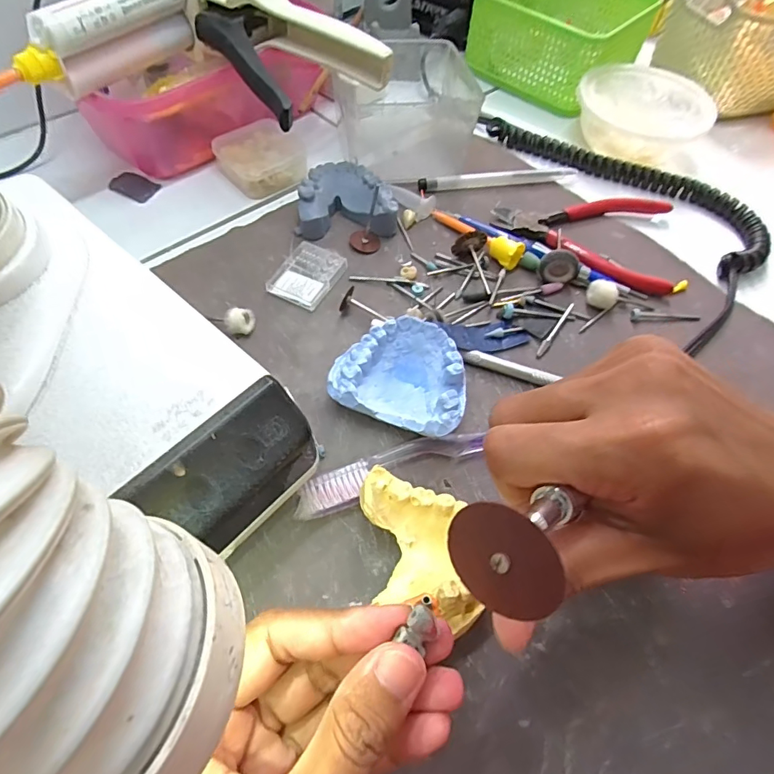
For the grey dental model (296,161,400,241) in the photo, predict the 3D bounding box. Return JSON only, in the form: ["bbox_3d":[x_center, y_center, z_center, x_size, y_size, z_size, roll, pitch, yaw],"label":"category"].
[{"bbox_3d":[-0.027,-0.129,0.335,0.065,0.025,0.052,-1,58,-4],"label":"grey dental model"}]

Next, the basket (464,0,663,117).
[{"bbox_3d":[0.162,-0.331,0.454,0.130,0.062,0.133,37,63,18],"label":"basket"}]

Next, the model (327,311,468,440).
[{"bbox_3d":[0.009,-0.005,0.258,0.067,0.029,0.056,20,59,9],"label":"model"}]

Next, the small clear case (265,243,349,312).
[{"bbox_3d":[-0.050,-0.071,0.309,0.035,0.006,0.046,26,60,12],"label":"small clear case"}]

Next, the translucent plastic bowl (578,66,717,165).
[{"bbox_3d":[0.205,-0.219,0.398,0.100,0.042,0.093,2,58,-4],"label":"translucent plastic bowl"}]

